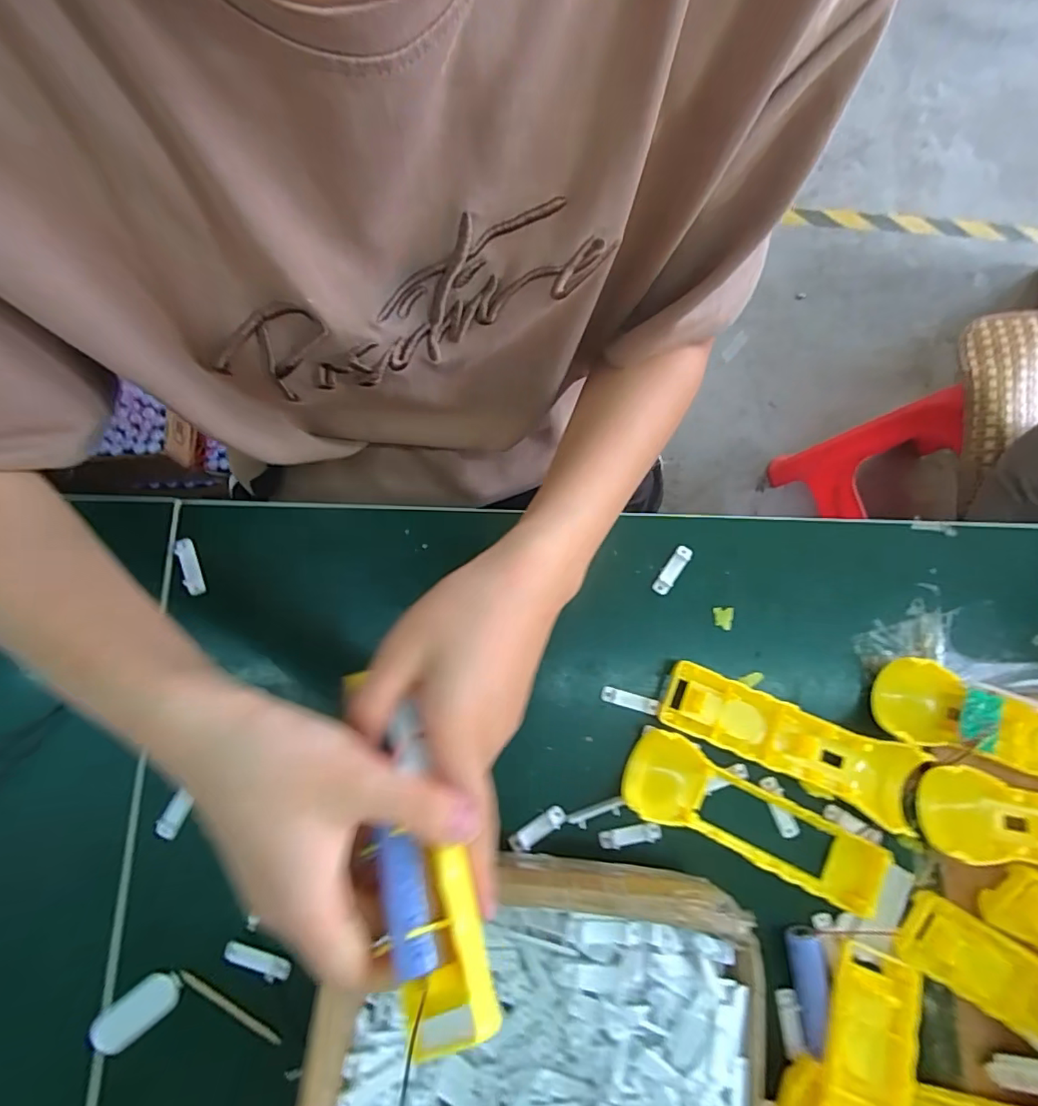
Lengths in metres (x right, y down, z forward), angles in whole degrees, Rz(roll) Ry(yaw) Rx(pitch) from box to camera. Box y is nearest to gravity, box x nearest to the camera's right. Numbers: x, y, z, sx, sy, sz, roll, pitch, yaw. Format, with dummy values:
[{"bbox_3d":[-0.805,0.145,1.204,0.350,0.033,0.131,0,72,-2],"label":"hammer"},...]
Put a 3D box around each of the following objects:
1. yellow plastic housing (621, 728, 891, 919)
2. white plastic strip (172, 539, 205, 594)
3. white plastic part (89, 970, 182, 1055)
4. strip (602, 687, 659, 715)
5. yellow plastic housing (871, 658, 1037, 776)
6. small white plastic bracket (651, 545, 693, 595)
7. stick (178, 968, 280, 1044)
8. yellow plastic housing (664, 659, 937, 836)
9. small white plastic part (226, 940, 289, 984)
[{"bbox_3d":[0.144,0.167,0.331,0.163,0.016,0.049,26,79,3],"label":"yellow plastic housing"},{"bbox_3d":[-0.219,0.009,0.357,0.012,0.004,0.038,-18,82,-29],"label":"white plastic strip"},{"bbox_3d":[-0.219,0.262,0.308,0.051,0.005,0.024,-37,82,-8],"label":"white plastic part"},{"bbox_3d":[0.073,0.097,0.354,0.037,0.004,0.010,16,79,1],"label":"strip"},{"bbox_3d":[0.316,0.113,0.345,0.164,0.029,0.049,15,79,1],"label":"yellow plastic housing"},{"bbox_3d":[0.106,0.012,0.371,0.012,0.004,0.039,34,80,4],"label":"small white plastic bracket"},{"bbox_3d":[-0.169,0.266,0.314,0.069,0.009,0.005,34,80,5],"label":"stick"},{"bbox_3d":[0.174,0.118,0.345,0.165,0.018,0.048,24,79,3],"label":"yellow plastic housing"},{"bbox_3d":[-0.156,0.242,0.318,0.041,0.007,0.011,18,76,5],"label":"small white plastic part"}]

